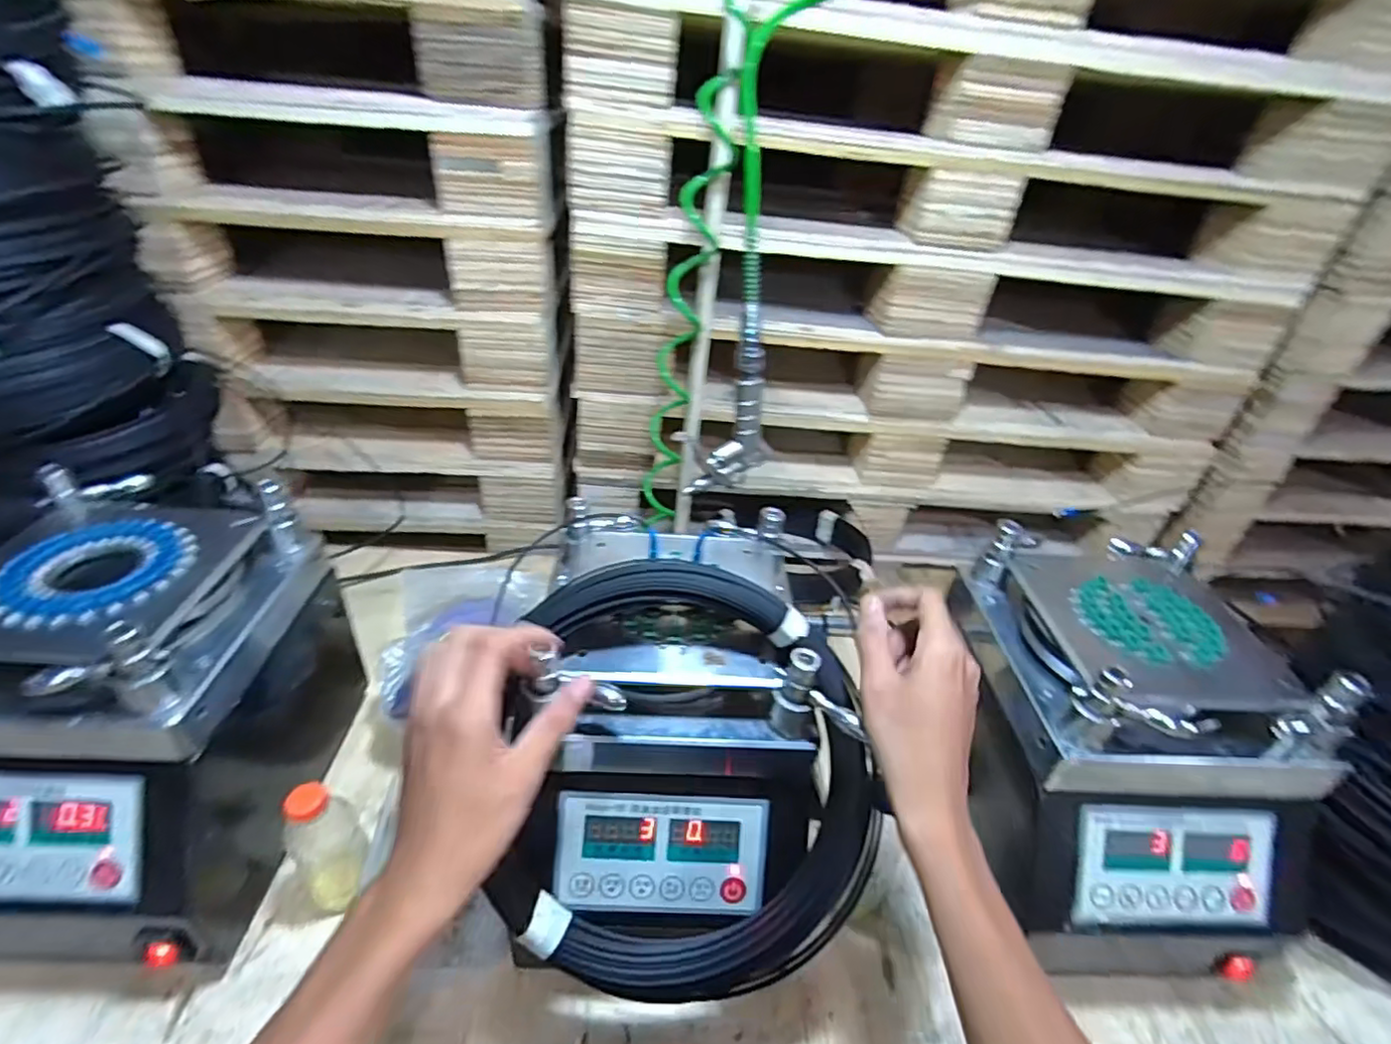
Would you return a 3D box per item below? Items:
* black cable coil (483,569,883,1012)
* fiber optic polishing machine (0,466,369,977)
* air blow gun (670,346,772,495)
[{"bbox_3d":[0.002,0.181,0.454,0.248,0.282,0.066,8,-5,-1],"label":"black cable coil"},{"bbox_3d":[-0.453,0.156,0.530,0.227,0.276,0.293,4,36,-2],"label":"fiber optic polishing machine"},{"bbox_3d":[0.029,-0.096,0.587,0.089,0.131,0.029,-12,39,-22],"label":"air blow gun"}]

